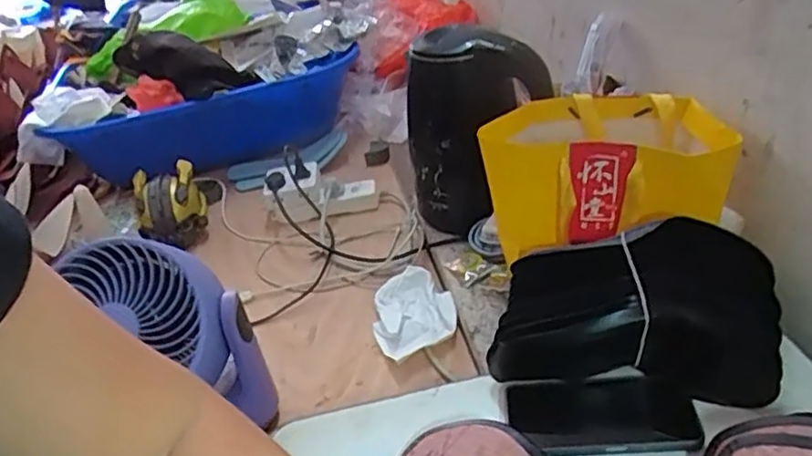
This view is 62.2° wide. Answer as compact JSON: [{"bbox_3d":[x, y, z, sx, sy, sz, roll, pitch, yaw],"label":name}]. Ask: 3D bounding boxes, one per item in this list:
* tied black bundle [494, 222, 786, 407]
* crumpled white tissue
[{"bbox_3d":[0.209,0.075,0.626,0.238,0.109,0.117,1,30,16],"label":"tied black bundle"},{"bbox_3d":[0.005,0.103,0.814,0.096,0.031,0.134,-17,30,-17],"label":"crumpled white tissue"}]

